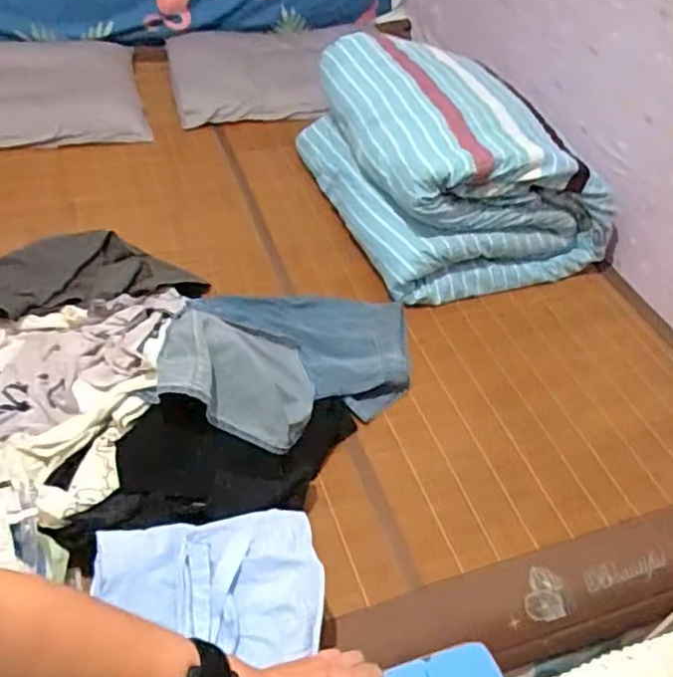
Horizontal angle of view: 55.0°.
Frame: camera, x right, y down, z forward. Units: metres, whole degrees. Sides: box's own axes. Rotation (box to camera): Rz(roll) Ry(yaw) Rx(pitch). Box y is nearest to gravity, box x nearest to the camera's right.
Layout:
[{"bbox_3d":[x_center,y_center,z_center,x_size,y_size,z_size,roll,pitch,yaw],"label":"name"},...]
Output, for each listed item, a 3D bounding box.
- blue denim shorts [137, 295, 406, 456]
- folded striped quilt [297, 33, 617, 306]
[{"bbox_3d":[-0.073,0.005,1.153,0.412,0.140,0.420,7,46,1],"label":"blue denim shorts"},{"bbox_3d":[0.259,-0.432,1.514,0.515,0.295,0.646,-12,49,-17],"label":"folded striped quilt"}]

